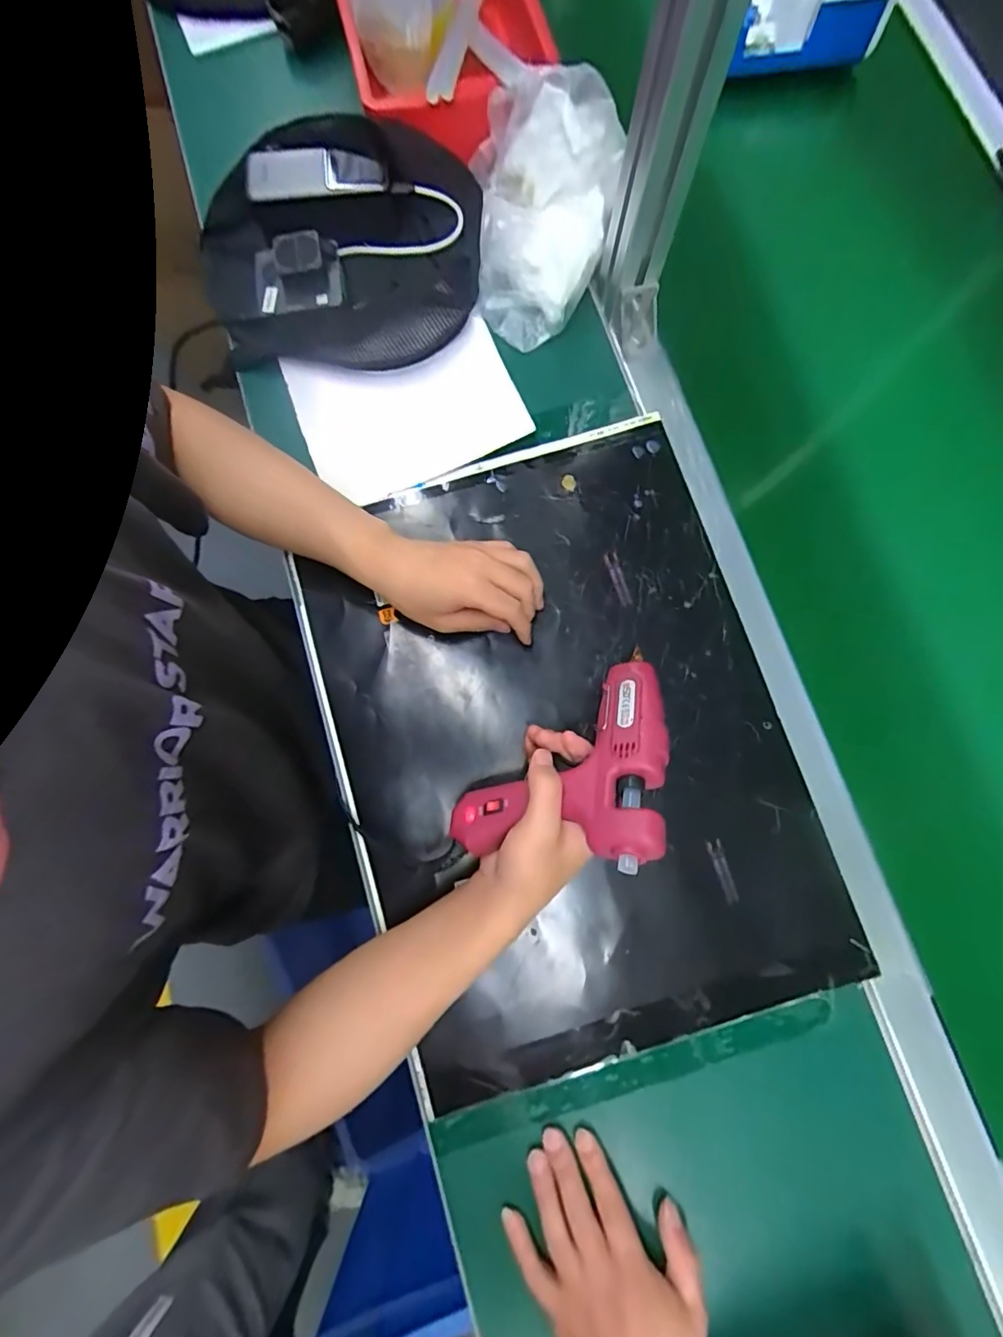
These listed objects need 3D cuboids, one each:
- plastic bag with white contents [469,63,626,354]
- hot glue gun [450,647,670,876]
[{"bbox_3d":[0.039,-0.406,0.464,0.133,0.098,0.188,3,79,1],"label":"plastic bag with white contents"},{"bbox_3d":[0.063,0.080,0.348,0.185,0.033,0.121,-40,39,-6],"label":"hot glue gun"}]

